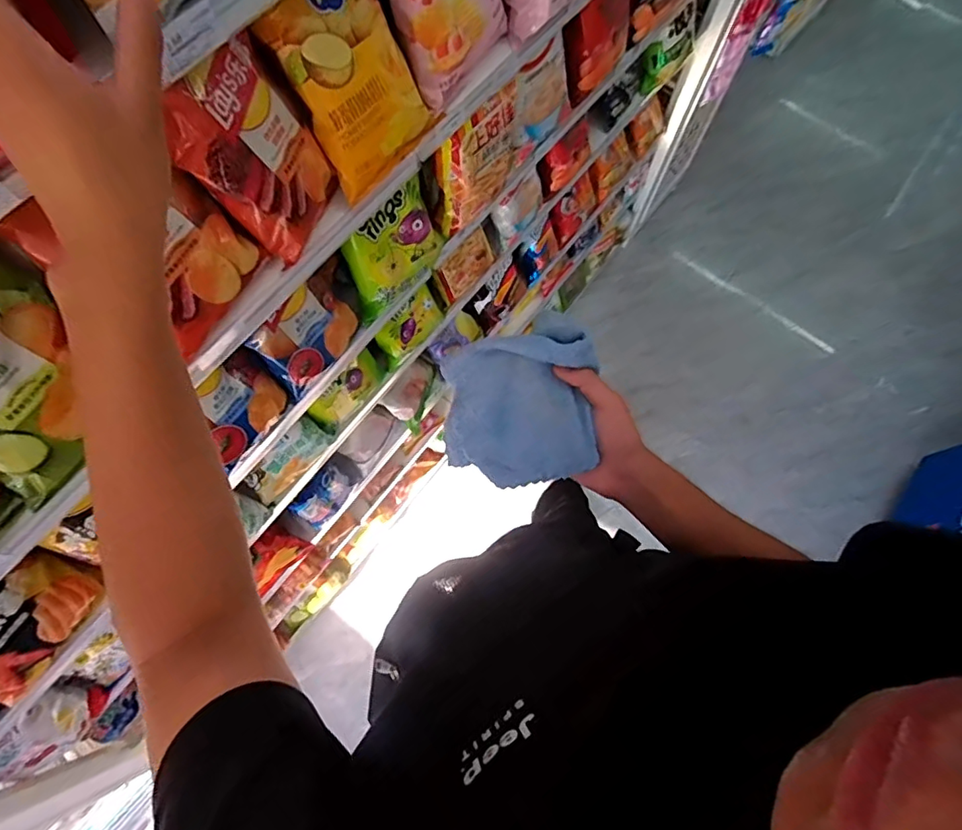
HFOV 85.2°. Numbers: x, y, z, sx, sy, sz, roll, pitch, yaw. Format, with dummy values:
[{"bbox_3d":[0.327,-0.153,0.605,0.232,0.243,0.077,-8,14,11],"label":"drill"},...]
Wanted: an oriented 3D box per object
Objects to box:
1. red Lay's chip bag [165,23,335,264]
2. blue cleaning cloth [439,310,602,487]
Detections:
[{"bbox_3d":[-0.211,-0.247,0.494,0.055,0.158,0.129,16,70,32],"label":"red Lay's chip bag"},{"bbox_3d":[0.033,-0.008,0.496,0.147,0.022,0.155,-3,106,20],"label":"blue cleaning cloth"}]

